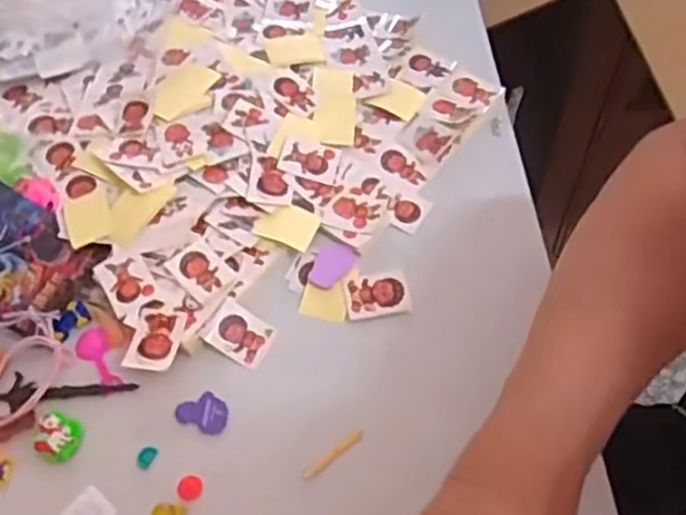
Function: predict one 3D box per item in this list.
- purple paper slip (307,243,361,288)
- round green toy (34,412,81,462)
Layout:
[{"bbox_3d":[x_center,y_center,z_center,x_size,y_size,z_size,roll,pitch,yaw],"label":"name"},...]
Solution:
[{"bbox_3d":[-0.008,0.004,0.469,0.024,0.004,0.035,35,64,22],"label":"purple paper slip"},{"bbox_3d":[-0.164,0.103,0.410,0.028,0.004,0.024,15,58,11],"label":"round green toy"}]

